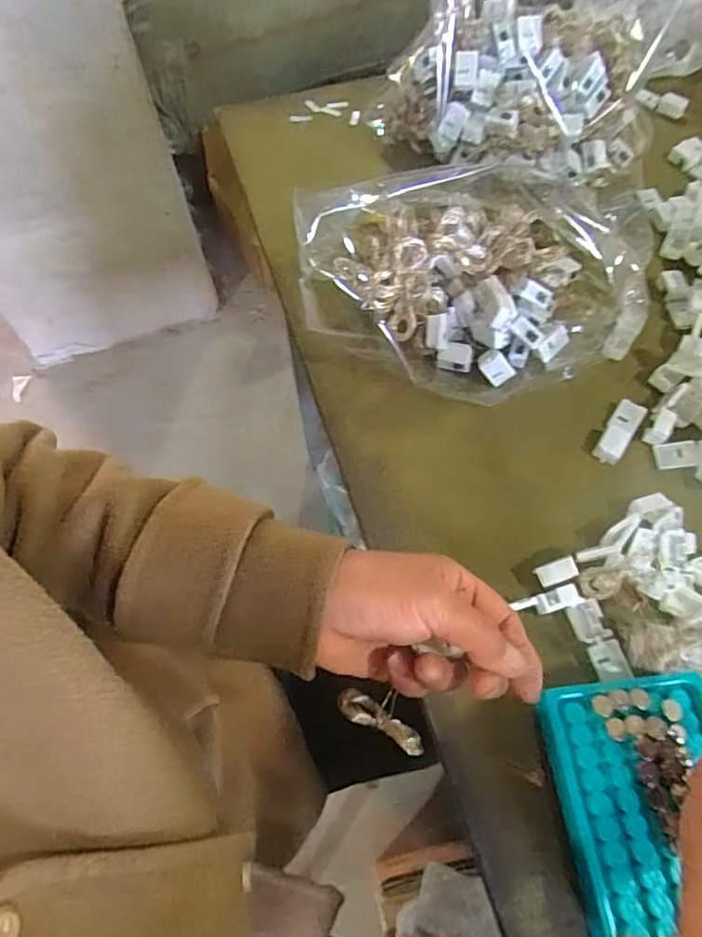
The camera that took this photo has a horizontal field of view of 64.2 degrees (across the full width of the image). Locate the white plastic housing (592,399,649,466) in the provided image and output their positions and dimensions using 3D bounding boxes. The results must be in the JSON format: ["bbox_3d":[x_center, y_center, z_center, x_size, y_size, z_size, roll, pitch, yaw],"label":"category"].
[{"bbox_3d":[0.202,-0.027,0.421,0.020,0.012,0.053,31,69,16],"label":"white plastic housing"}]

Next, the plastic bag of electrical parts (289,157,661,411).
[{"bbox_3d":[0.098,-0.146,0.435,0.265,0.090,0.161,-3,64,0],"label":"plastic bag of electrical parts"}]

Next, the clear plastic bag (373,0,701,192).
[{"bbox_3d":[0.164,-0.388,0.482,0.267,0.208,0.185,9,65,6],"label":"clear plastic bag"}]

